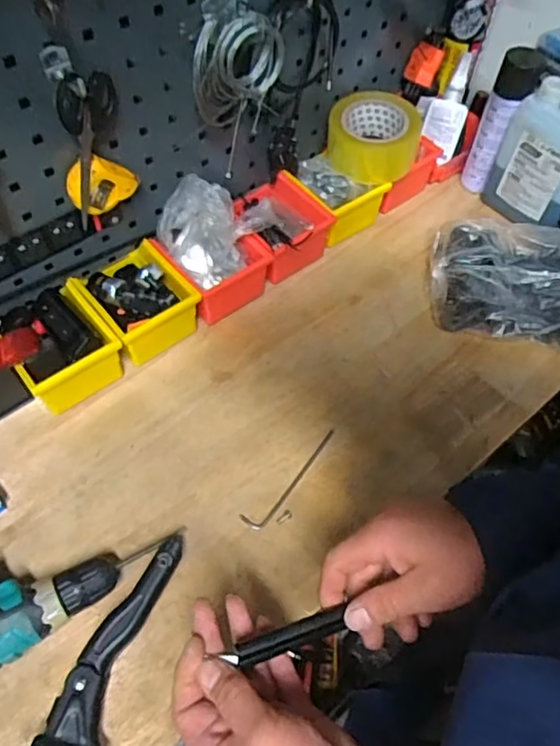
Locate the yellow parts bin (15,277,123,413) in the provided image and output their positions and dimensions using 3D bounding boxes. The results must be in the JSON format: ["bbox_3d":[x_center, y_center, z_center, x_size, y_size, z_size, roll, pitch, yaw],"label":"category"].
[{"bbox_3d":[-0.243,-0.032,0.657,0.105,0.076,0.117,-30,64,-17],"label":"yellow parts bin"}]

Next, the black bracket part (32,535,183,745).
[{"bbox_3d":[-0.145,0.238,0.518,0.054,0.032,0.196,15,60,8],"label":"black bracket part"}]

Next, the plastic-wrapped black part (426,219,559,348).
[{"bbox_3d":[0.320,-0.114,0.742,0.246,0.061,0.155,9,60,5],"label":"plastic-wrapped black part"}]

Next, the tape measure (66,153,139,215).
[{"bbox_3d":[-0.189,-0.206,0.617,0.074,0.055,0.031,-26,63,-15],"label":"tape measure"}]

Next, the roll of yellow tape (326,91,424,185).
[{"bbox_3d":[0.127,-0.319,0.783,0.117,0.058,0.117,0,59,0],"label":"roll of yellow tape"}]

